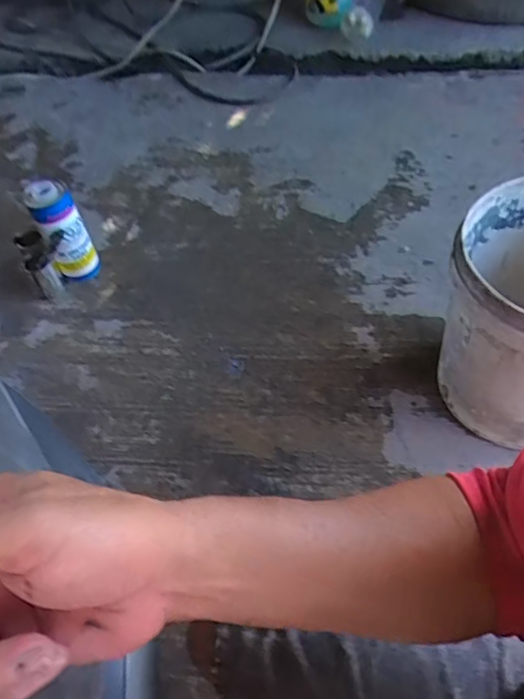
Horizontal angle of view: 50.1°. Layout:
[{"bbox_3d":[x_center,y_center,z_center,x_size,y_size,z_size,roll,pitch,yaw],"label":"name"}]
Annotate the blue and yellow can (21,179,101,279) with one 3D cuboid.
[{"bbox_3d":[-0.396,-0.232,1.126,0.087,0.203,0.069,-28,56,-15],"label":"blue and yellow can"}]

